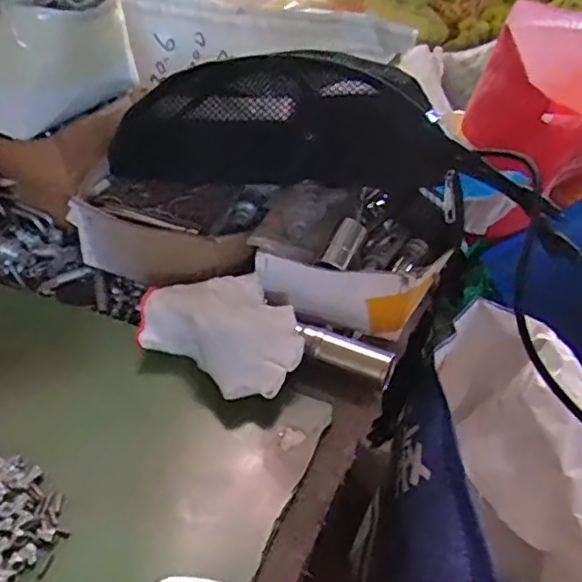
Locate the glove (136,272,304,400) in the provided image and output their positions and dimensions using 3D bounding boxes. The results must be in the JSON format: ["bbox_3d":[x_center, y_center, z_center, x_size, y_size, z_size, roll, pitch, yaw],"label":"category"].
[{"bbox_3d":[-0.045,0.027,0.449,0.119,0.049,0.086,26,43,23],"label":"glove"}]

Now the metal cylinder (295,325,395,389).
[{"bbox_3d":[0.039,0.046,0.454,0.074,0.020,0.023,23,42,21],"label":"metal cylinder"}]

